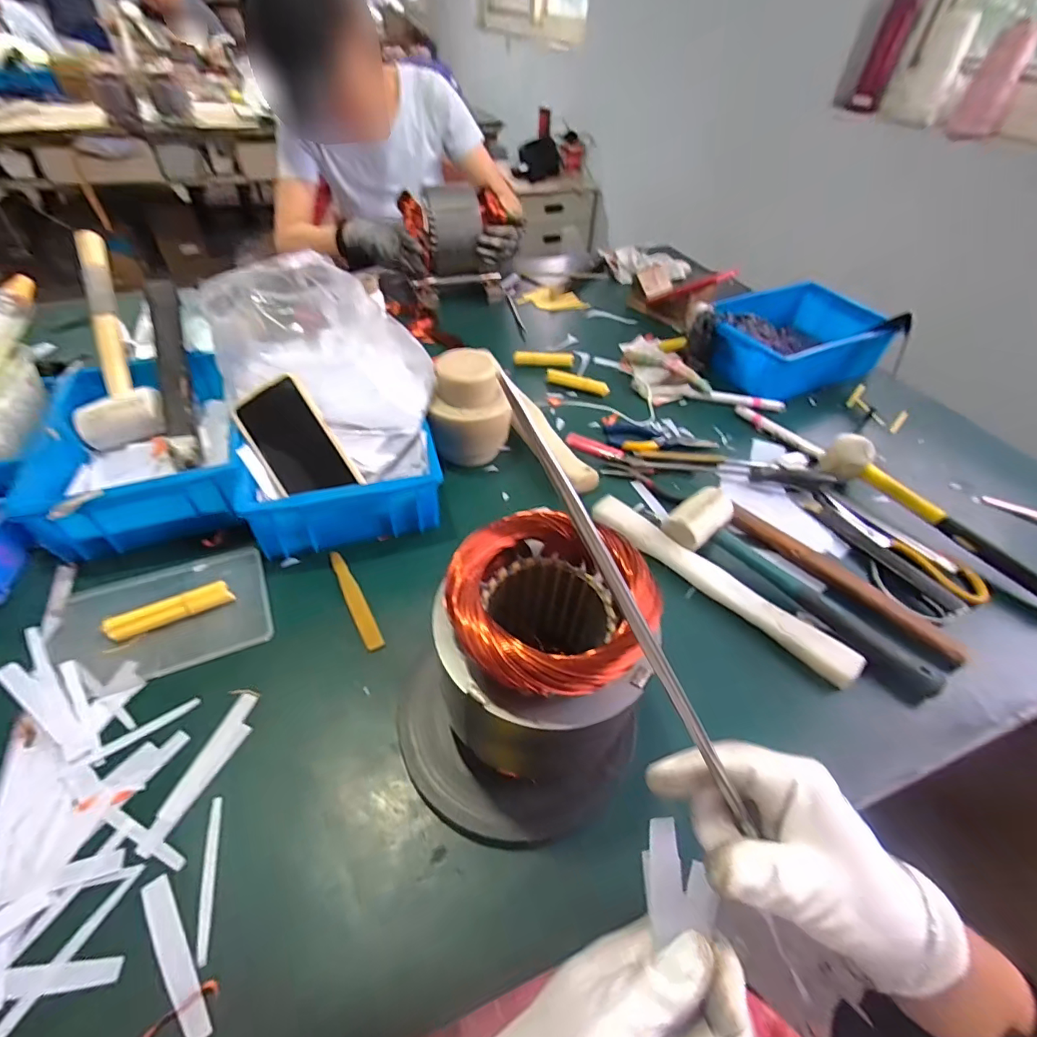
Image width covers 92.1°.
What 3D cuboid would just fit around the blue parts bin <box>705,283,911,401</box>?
[{"bbox_3d":[0.475,-0.311,0.872,0.310,0.093,0.213,-18,50,-21],"label":"blue parts bin"}]

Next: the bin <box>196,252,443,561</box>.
[{"bbox_3d":[-0.204,-0.133,0.562,0.219,0.210,0.272,-14,49,-17],"label":"bin"}]

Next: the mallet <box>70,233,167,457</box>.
[{"bbox_3d":[-0.510,-0.230,0.618,0.091,0.045,0.306,-15,78,-19],"label":"mallet"}]

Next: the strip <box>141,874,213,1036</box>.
[{"bbox_3d":[-0.216,0.274,0.314,0.017,0.004,0.098,-29,55,-29],"label":"strip"}]

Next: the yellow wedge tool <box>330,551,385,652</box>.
[{"bbox_3d":[-0.165,0.079,0.503,0.018,0.004,0.130,-21,52,-23],"label":"yellow wedge tool"}]

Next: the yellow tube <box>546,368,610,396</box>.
[{"bbox_3d":[0.092,-0.218,0.802,0.108,0.019,0.023,26,50,19],"label":"yellow tube"}]

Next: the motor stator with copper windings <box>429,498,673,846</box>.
[{"bbox_3d":[0.022,0.118,0.364,0.144,0.186,0.155,-29,55,-28],"label":"motor stator with copper windings"}]

